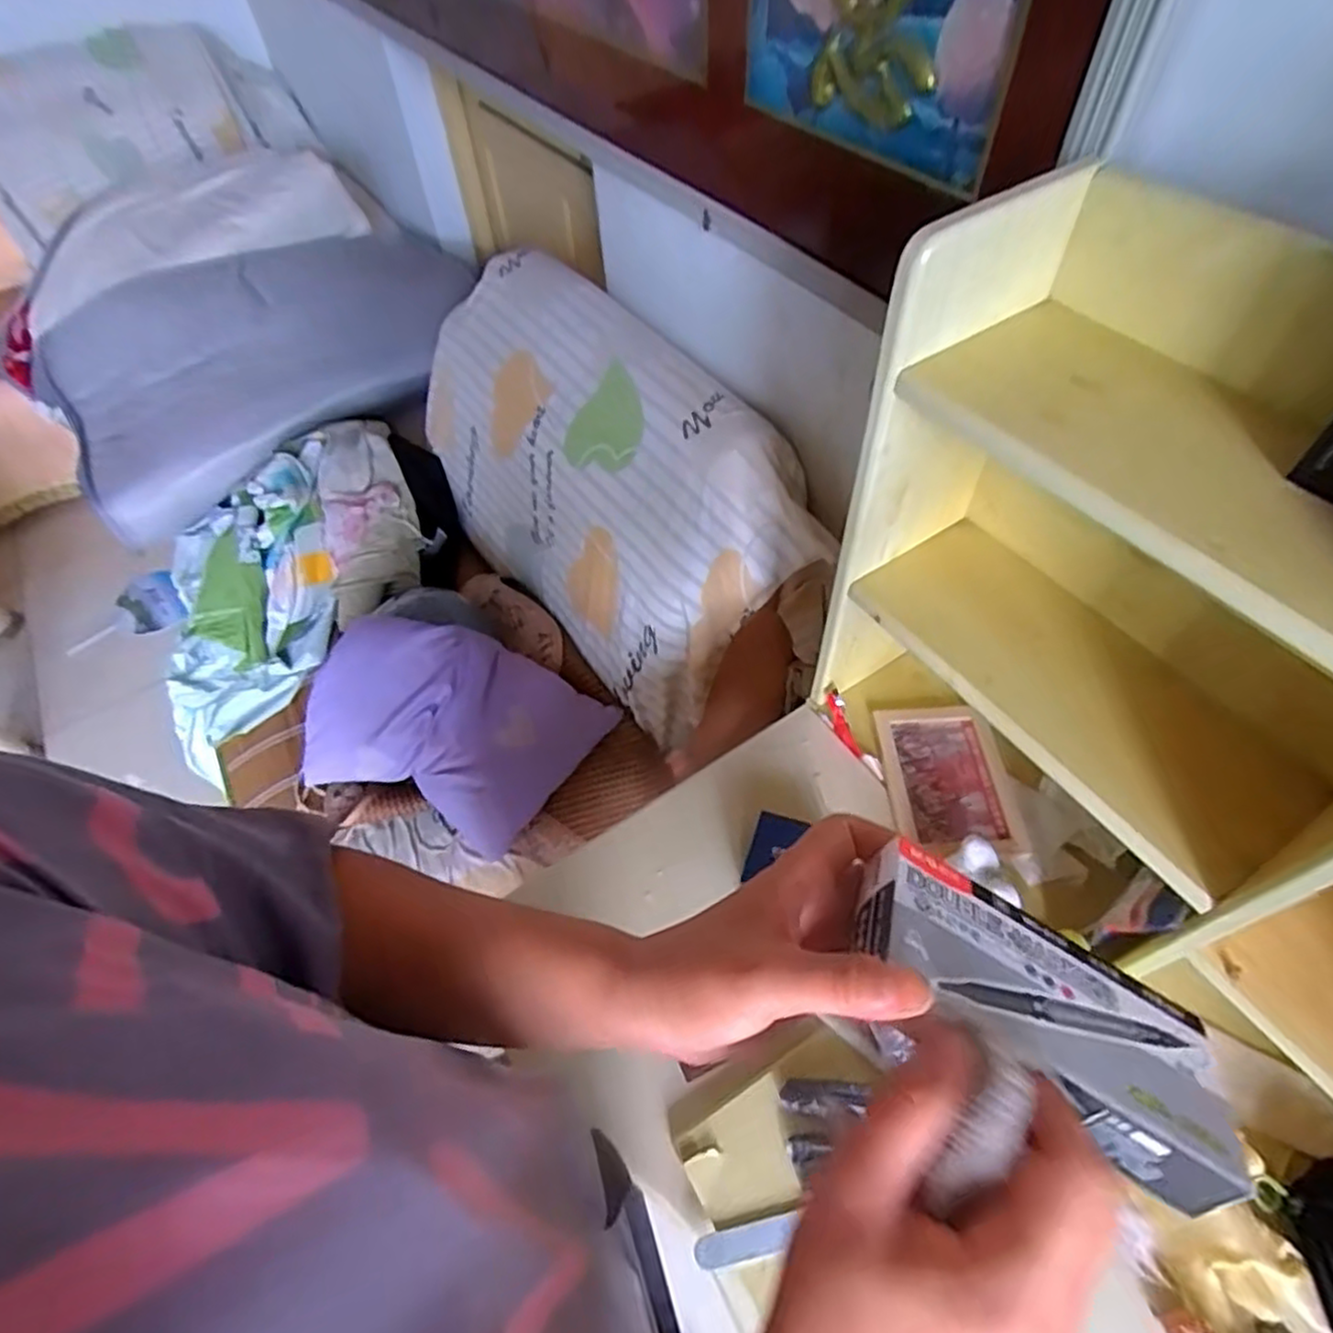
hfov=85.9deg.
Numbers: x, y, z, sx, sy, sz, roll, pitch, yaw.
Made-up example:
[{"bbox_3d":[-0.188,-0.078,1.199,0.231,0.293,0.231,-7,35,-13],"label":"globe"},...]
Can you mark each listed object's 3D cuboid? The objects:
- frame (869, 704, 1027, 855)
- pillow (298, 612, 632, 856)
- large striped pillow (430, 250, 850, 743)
[{"bbox_3d":[0.293,0.116,0.747,0.121,0.016,0.169,-3,54,1],"label":"frame"},{"bbox_3d":[-0.329,0.090,1.097,0.427,0.179,0.272,16,57,14],"label":"pillow"},{"bbox_3d":[-0.128,-0.322,1.207,0.223,0.504,0.823,-9,45,-43],"label":"large striped pillow"}]

